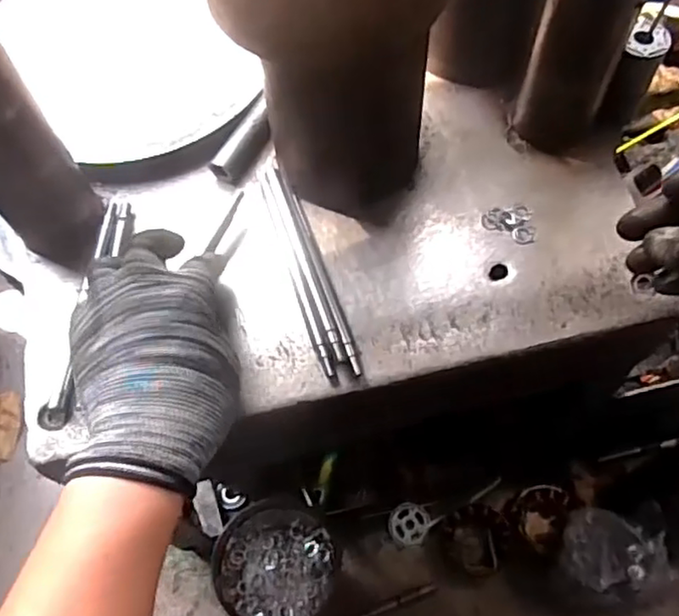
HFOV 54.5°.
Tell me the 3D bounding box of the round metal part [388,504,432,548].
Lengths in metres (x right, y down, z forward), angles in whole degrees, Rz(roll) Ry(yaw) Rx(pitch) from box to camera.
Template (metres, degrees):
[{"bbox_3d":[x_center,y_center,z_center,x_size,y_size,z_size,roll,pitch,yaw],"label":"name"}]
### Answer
[{"bbox_3d":[0.085,0.268,0.819,0.049,0.010,0.050,-1,63,2],"label":"round metal part"}]

